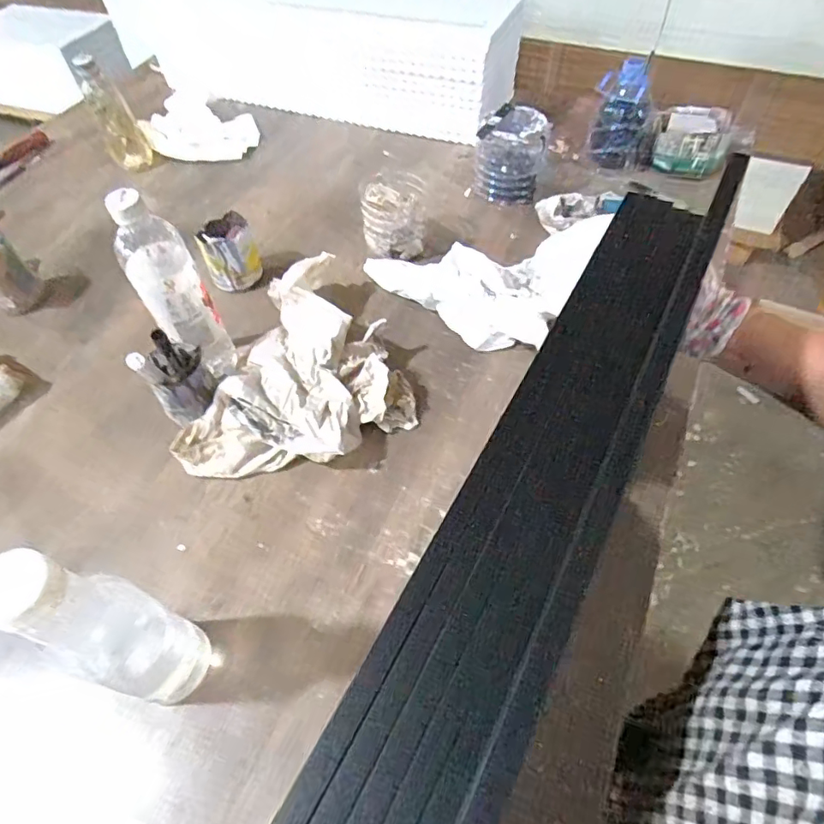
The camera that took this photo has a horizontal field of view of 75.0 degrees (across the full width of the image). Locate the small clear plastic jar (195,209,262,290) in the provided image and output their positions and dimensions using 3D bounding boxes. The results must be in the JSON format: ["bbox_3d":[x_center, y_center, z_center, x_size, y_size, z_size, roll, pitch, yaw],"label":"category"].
[{"bbox_3d":[-0.237,-0.207,0.707,0.067,0.090,0.067,-18,54,-8],"label":"small clear plastic jar"}]

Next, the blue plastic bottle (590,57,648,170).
[{"bbox_3d":[0.307,-0.435,0.793,0.077,0.125,0.062,14,56,15],"label":"blue plastic bottle"}]

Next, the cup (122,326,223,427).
[{"bbox_3d":[-0.244,-0.038,0.561,0.063,0.131,0.060,-2,53,3],"label":"cup"}]

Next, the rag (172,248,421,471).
[{"bbox_3d":[-0.119,-0.061,0.599,0.243,0.078,0.263,-1,53,4],"label":"rag"}]

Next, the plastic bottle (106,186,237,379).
[{"bbox_3d":[-0.239,-0.113,0.554,0.064,0.224,0.066,-30,57,-16],"label":"plastic bottle"}]

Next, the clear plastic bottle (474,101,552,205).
[{"bbox_3d":[0.145,-0.372,0.784,0.100,0.107,0.083,3,54,7],"label":"clear plastic bottle"}]

